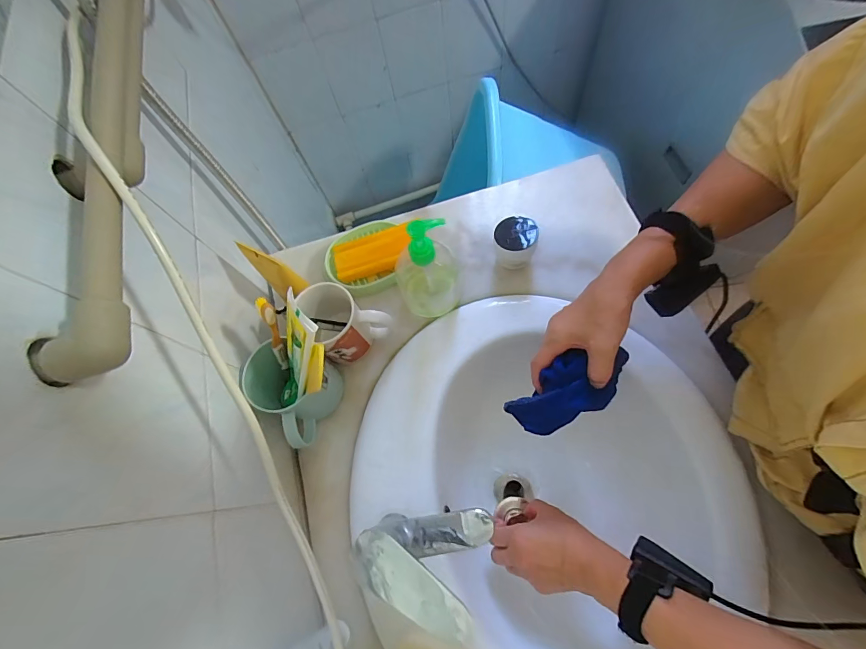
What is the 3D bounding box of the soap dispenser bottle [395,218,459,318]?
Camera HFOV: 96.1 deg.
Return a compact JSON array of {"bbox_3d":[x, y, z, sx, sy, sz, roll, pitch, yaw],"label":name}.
[{"bbox_3d":[-0.011,-0.072,0.489,0.083,0.164,0.072,-9,69,1],"label":"soap dispenser bottle"}]

